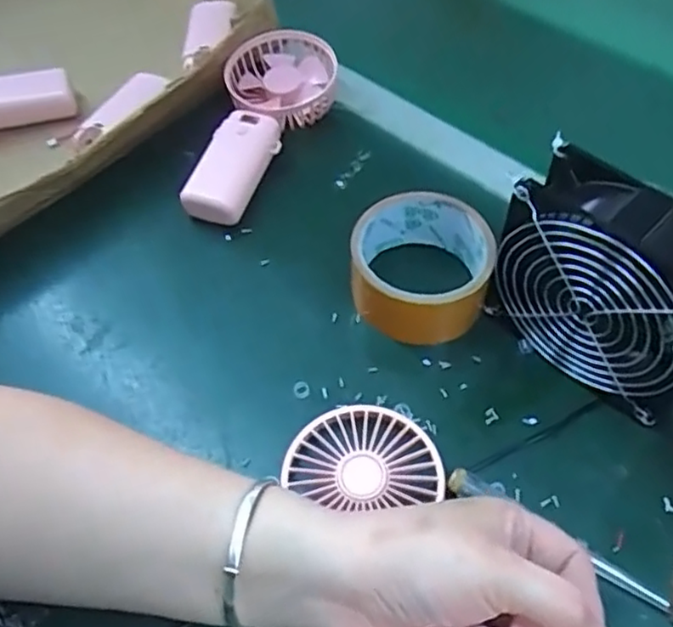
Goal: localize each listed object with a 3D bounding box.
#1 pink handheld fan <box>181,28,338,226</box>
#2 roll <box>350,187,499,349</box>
[{"bbox_3d":[-0.054,-0.148,0.507,0.086,0.035,0.189,8,56,9],"label":"pink handheld fan"},{"bbox_3d":[0.055,-0.027,0.418,0.084,0.056,0.090,-2,55,2],"label":"roll"}]

